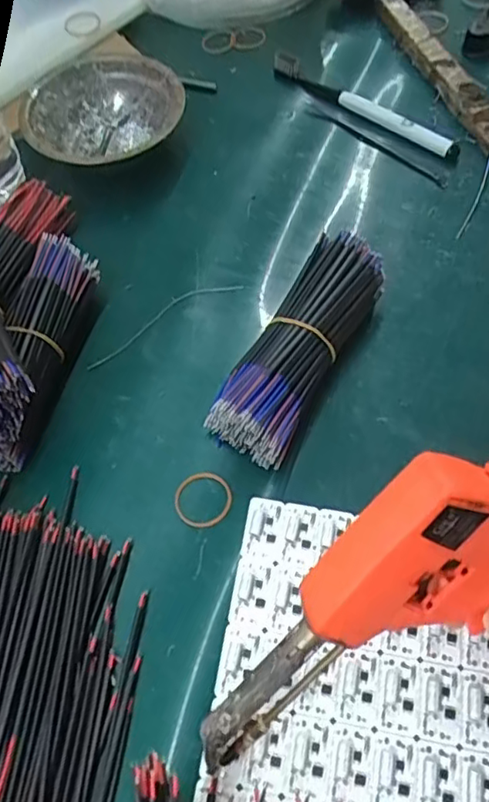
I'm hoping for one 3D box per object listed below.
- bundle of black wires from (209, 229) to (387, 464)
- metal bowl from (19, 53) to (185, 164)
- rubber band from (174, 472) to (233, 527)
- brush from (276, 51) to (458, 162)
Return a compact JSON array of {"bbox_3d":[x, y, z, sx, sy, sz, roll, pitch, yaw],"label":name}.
[{"bbox_3d":[0.034,-0.034,0.370,0.049,0.047,0.146,28,65,17],"label":"bundle of black wires"},{"bbox_3d":[-0.111,-0.225,0.489,0.121,0.048,0.121,-1,60,2],"label":"metal bowl"},{"bbox_3d":[-0.024,0.057,0.353,0.034,0.004,0.033,-1,60,2],"label":"rubber band"},{"bbox_3d":[0.095,-0.244,0.496,0.175,0.022,0.015,34,67,20],"label":"brush"}]

